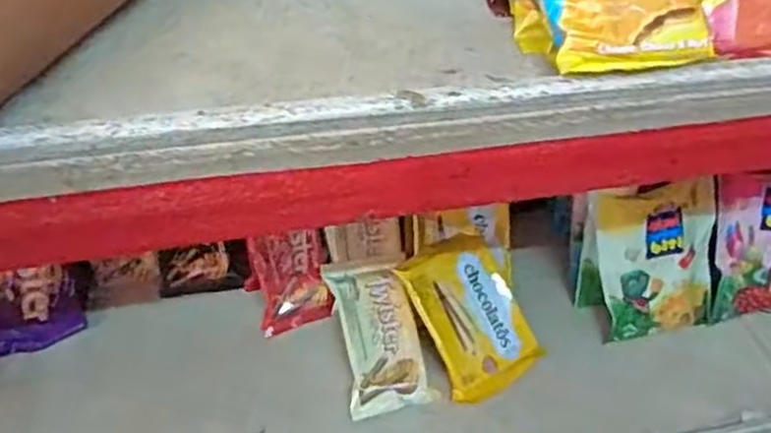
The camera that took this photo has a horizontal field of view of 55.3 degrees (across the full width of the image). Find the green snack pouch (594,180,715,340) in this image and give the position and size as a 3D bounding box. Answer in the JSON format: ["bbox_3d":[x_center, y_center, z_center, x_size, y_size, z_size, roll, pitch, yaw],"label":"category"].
[{"bbox_3d":[0.251,0.040,0.677,0.110,0.118,0.081,-9,47,-13],"label":"green snack pouch"}]

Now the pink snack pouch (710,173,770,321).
[{"bbox_3d":[0.367,0.025,0.695,0.111,0.146,0.023,-2,16,-4],"label":"pink snack pouch"}]

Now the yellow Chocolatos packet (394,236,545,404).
[{"bbox_3d":[0.079,0.086,0.656,0.091,0.014,0.132,-22,84,-21],"label":"yellow Chocolatos packet"}]

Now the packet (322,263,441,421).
[{"bbox_3d":[-0.006,0.102,0.654,0.071,0.017,0.136,-10,69,-13],"label":"packet"}]

